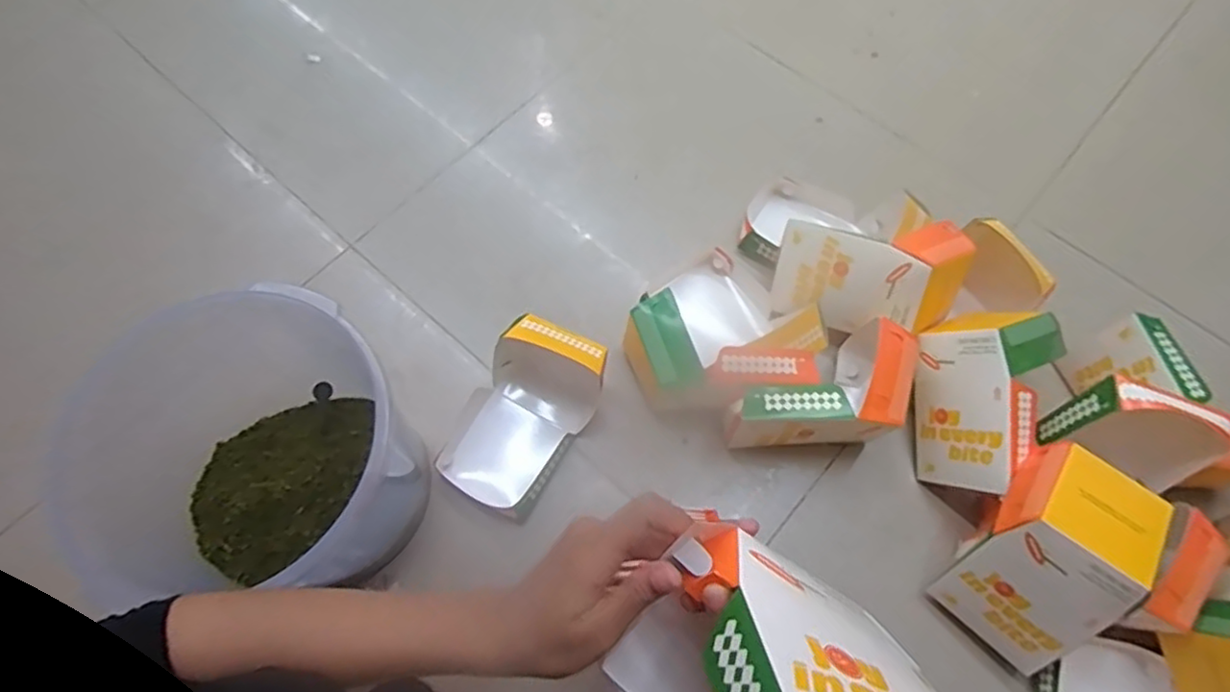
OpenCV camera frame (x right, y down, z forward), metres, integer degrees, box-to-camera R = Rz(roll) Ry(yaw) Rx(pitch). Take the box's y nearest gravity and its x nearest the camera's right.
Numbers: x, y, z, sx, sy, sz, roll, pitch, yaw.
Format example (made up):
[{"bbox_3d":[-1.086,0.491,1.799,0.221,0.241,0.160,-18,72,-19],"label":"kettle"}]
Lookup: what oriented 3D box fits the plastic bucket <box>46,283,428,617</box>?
[{"bbox_3d":[-0.287,0.109,0.614,0.220,0.260,0.236,-10,67,-4],"label":"plastic bucket"}]

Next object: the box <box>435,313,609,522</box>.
[{"bbox_3d":[-0.098,0.074,0.682,0.124,0.127,0.182,25,69,10],"label":"box"}]

